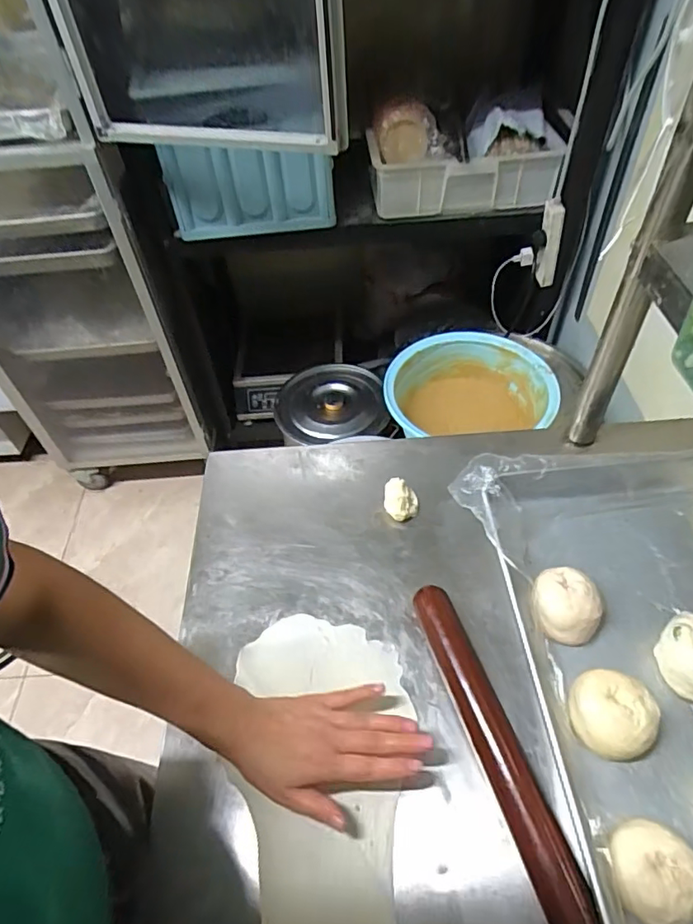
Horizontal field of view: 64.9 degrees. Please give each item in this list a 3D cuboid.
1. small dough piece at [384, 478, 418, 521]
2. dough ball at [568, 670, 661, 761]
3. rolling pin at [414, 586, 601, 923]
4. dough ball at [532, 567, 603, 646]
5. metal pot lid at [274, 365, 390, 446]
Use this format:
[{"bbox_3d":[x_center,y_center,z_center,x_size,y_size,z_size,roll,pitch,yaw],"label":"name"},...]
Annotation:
[{"bbox_3d":[0.068,0.047,0.682,0.041,0.035,0.045,-3,50,4],"label":"small dough piece"},{"bbox_3d":[0.245,0.236,0.508,0.072,0.046,0.069,-3,50,4],"label":"dough ball"},{"bbox_3d":[0.141,0.263,0.495,0.038,0.035,0.318,-17,51,-8],"label":"rolling pin"},{"bbox_3d":[0.231,0.151,0.573,0.068,0.048,0.067,-3,50,4],"label":"dough ball"},{"bbox_3d":[-0.045,-0.158,1.491,0.290,0.067,0.277,-2,51,3],"label":"metal pot lid"}]

